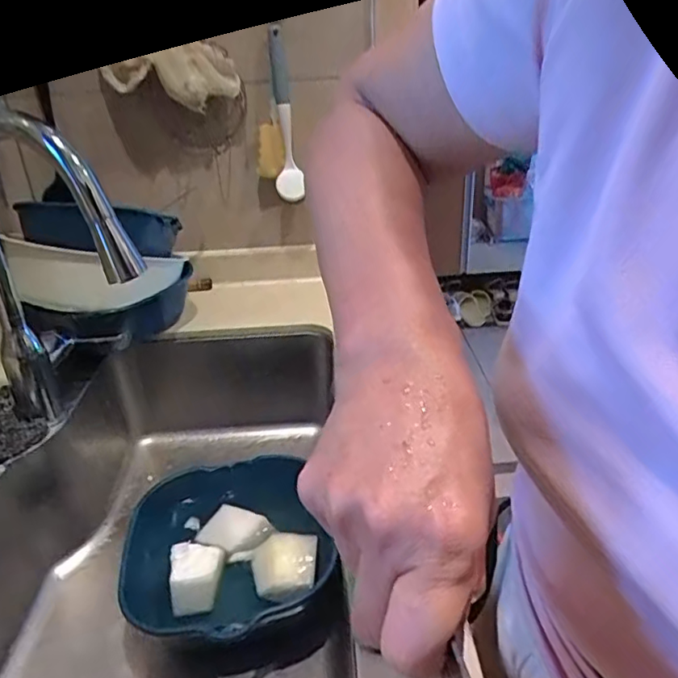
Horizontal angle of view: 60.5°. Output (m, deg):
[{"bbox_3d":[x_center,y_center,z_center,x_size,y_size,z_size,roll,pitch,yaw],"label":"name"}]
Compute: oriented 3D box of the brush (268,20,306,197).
[{"bbox_3d":[-0.082,-0.336,0.891,0.041,0.247,0.034,-5,27,-2],"label":"brush"}]

